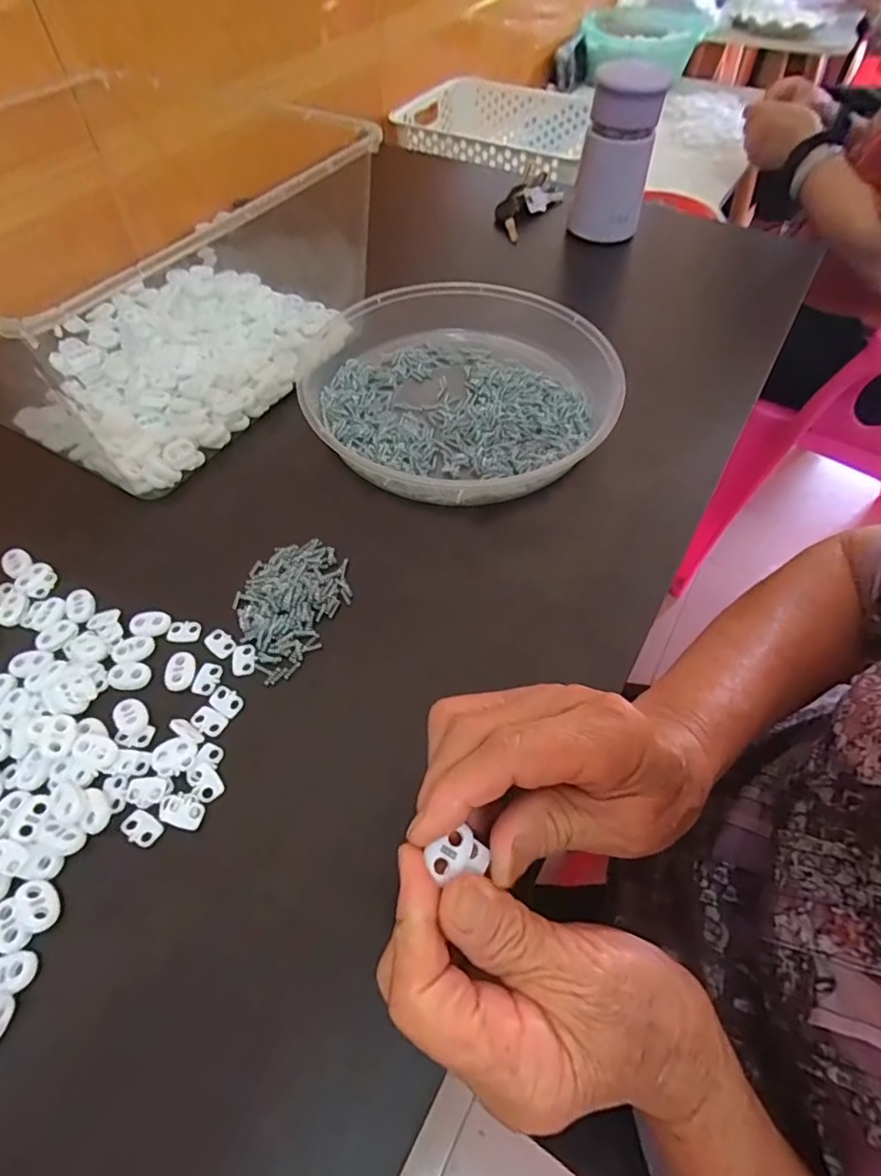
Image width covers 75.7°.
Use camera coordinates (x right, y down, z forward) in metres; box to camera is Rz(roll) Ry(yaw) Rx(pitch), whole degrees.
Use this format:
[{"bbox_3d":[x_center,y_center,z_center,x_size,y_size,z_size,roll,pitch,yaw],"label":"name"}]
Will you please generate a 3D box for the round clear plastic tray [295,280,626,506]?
[{"bbox_3d":[0.012,-0.158,0.434,0.223,0.038,0.227,0,55,-1],"label":"round clear plastic tray"}]

